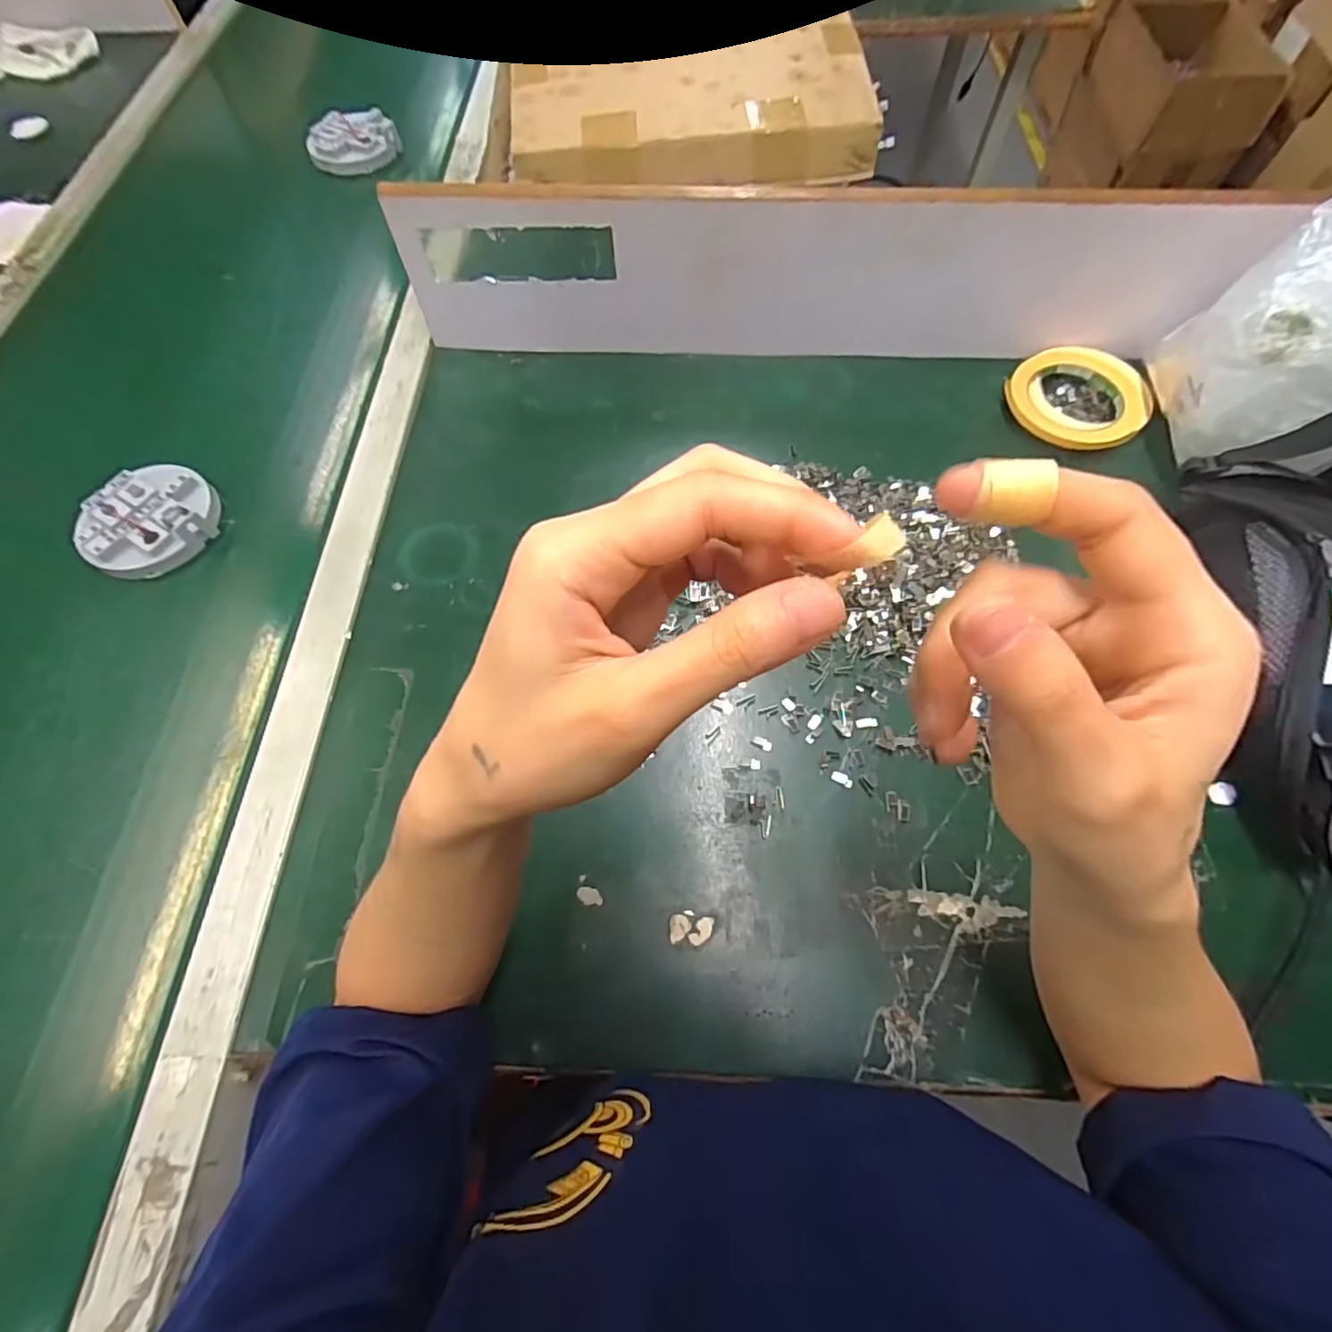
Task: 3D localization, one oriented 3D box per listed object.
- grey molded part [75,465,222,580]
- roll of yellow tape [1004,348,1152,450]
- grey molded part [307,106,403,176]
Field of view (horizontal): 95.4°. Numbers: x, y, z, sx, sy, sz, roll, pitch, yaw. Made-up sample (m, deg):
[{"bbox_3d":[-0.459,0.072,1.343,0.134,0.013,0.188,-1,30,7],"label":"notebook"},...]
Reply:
[{"bbox_3d":[-0.420,-0.118,0.495,0.099,0.027,0.095,0,65,-1],"label":"grey molded part"},{"bbox_3d":[0.353,-0.228,0.519,0.114,0.013,0.087,14,81,9],"label":"roll of yellow tape"},{"bbox_3d":[-0.376,-0.633,0.732,0.103,0.041,0.054,-14,66,-7],"label":"grey molded part"}]

